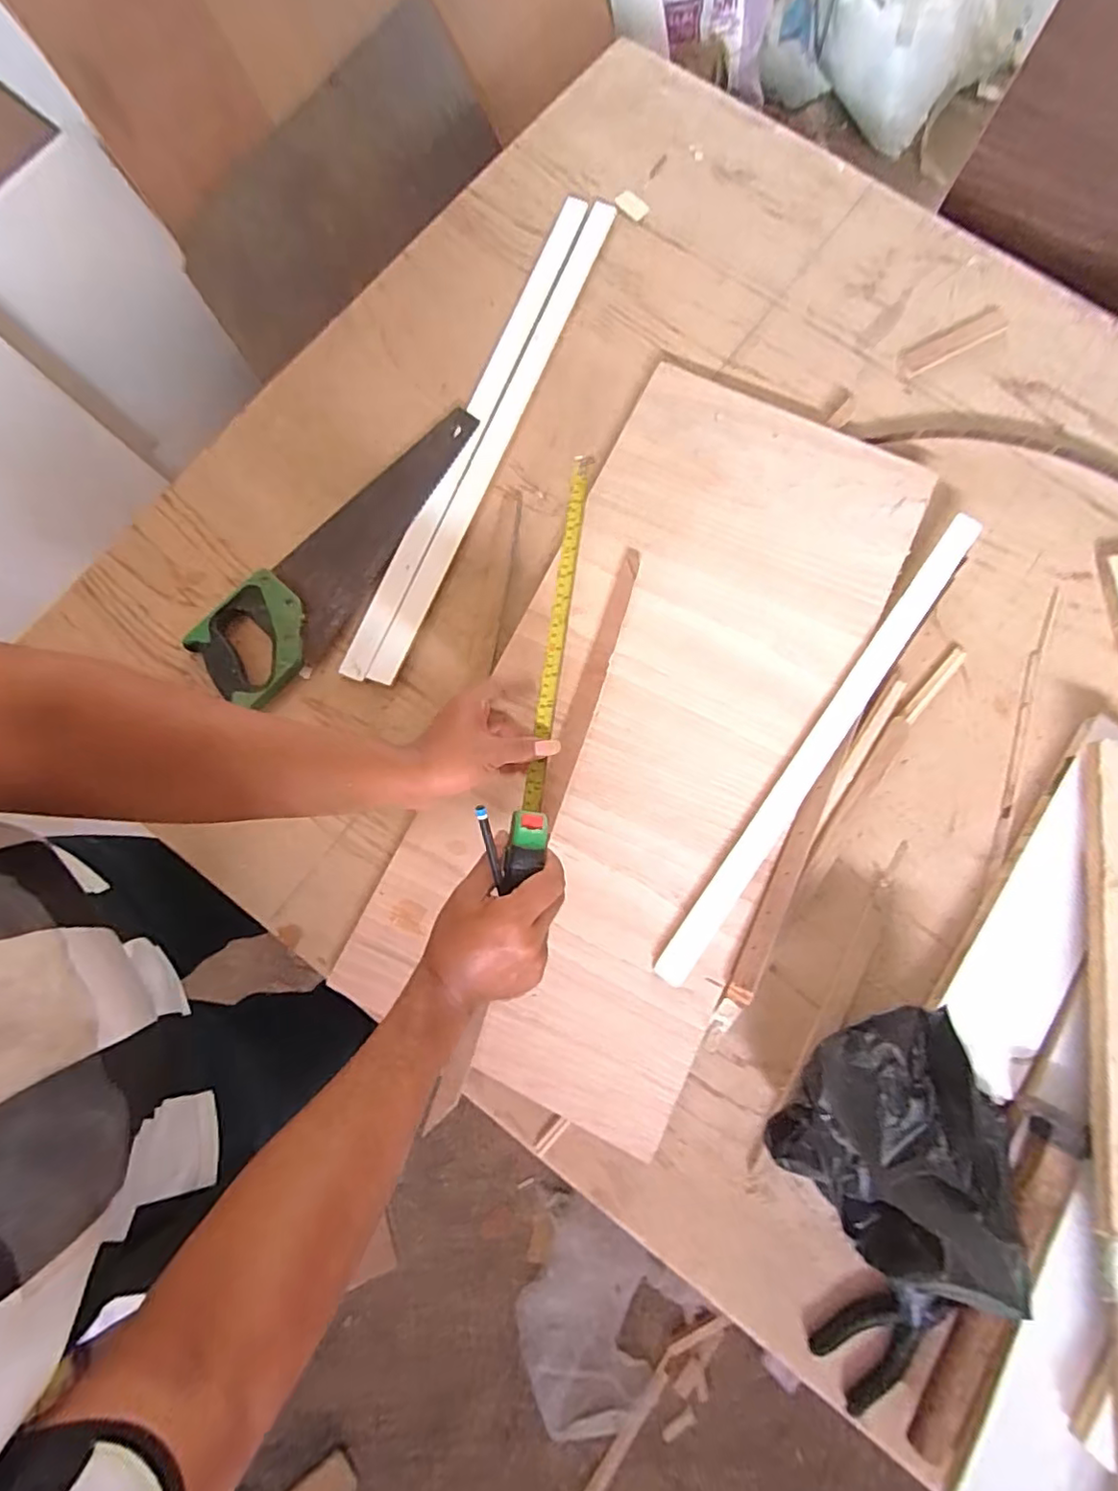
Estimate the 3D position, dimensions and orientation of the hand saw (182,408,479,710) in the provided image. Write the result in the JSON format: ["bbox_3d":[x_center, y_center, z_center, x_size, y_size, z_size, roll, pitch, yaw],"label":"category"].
[{"bbox_3d":[-0.226,-0.217,0.682,0.119,0.022,0.414,43,81,8],"label":"hand saw"}]

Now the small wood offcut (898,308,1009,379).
[{"bbox_3d":[0.503,-0.515,0.766,0.159,0.006,0.036,-28,80,-6],"label":"small wood offcut"}]

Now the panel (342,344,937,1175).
[{"bbox_3d":[0.098,-0.035,0.645,0.370,0.024,0.791,23,80,3],"label":"panel"}]

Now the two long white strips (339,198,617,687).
[{"bbox_3d":[-0.087,-0.393,0.726,0.062,0.010,0.697,21,78,3],"label":"two long white strips"}]

